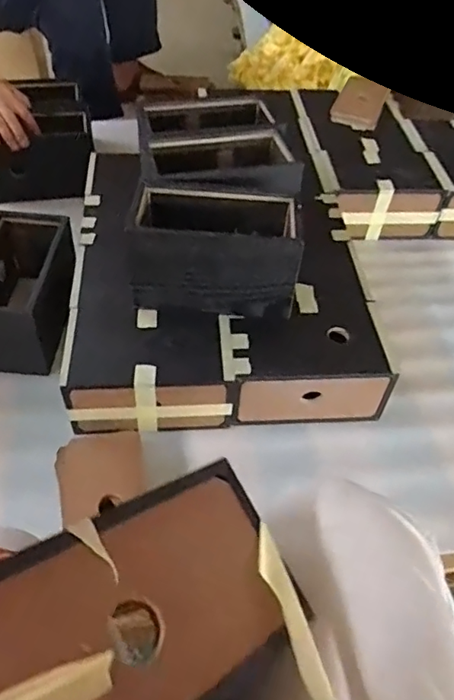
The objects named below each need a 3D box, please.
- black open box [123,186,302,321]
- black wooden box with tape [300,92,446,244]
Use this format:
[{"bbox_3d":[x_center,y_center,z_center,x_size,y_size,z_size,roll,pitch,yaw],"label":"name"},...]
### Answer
[{"bbox_3d":[-0.015,-0.135,0.725,0.211,0.136,0.115,3,49,-1],"label":"black open box"},{"bbox_3d":[0.261,-0.388,1.114,0.225,0.104,0.404,-3,49,-7],"label":"black wooden box with tape"}]

